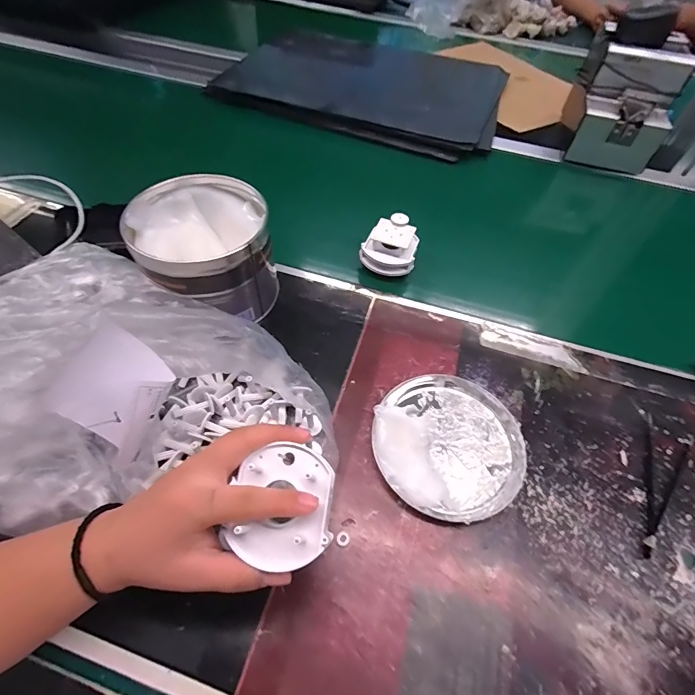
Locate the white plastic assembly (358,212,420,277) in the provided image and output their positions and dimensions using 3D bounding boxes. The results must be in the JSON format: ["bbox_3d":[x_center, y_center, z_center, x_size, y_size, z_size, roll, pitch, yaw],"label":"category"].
[{"bbox_3d":[0.053,-0.120,0.470,0.061,0.046,0.057,22,57,12],"label":"white plastic assembly"}]

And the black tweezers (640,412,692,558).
[{"bbox_3d":[0.268,0.117,0.336,0.035,0.004,0.130,27,59,15],"label":"black tweezers"}]

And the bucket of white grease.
[{"bbox_3d":[-0.138,-0.090,0.404,0.121,0.103,0.126,1,55,-2],"label":"bucket of white grease"}]

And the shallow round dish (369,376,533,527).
[{"bbox_3d":[0.087,0.079,0.343,0.126,0.028,0.127,1,55,-2],"label":"shallow round dish"}]

